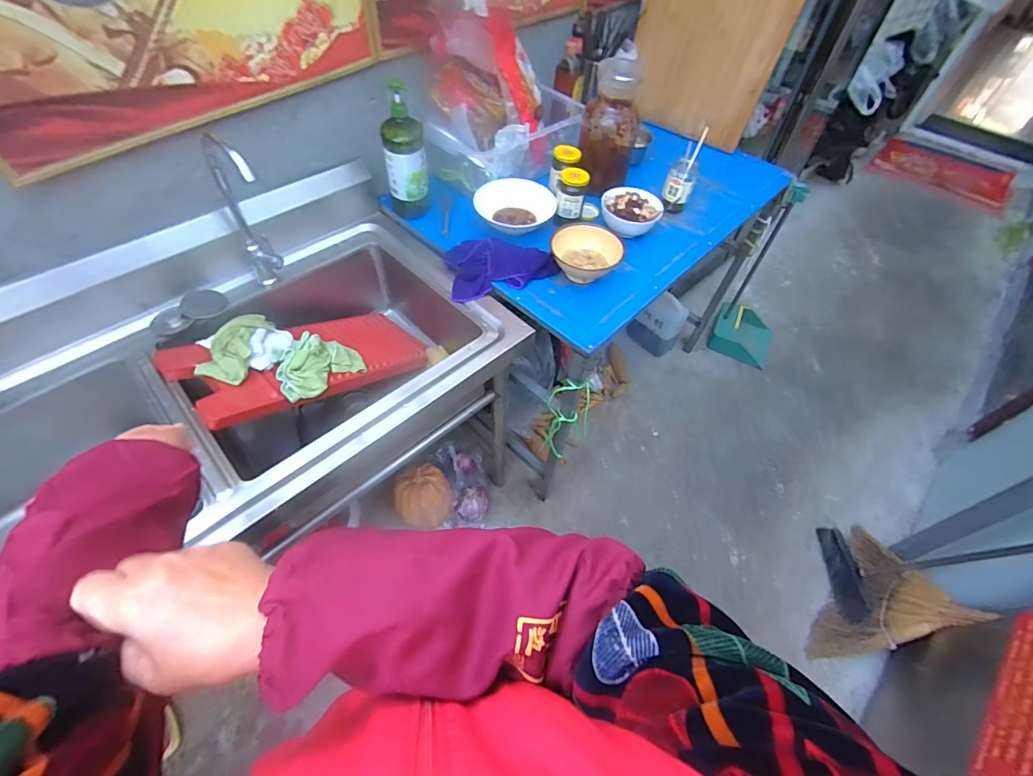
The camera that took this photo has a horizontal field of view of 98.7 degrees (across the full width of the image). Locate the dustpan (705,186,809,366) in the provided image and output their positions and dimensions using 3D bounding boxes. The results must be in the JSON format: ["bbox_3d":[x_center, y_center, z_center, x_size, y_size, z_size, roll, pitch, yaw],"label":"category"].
[{"bbox_3d":[0.959,-0.411,1.671,0.247,0.665,0.216,25,54,21],"label":"dustpan"}]

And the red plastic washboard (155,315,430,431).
[{"bbox_3d":[-0.419,-0.067,0.944,0.207,0.034,0.509,40,35,20],"label":"red plastic washboard"}]

